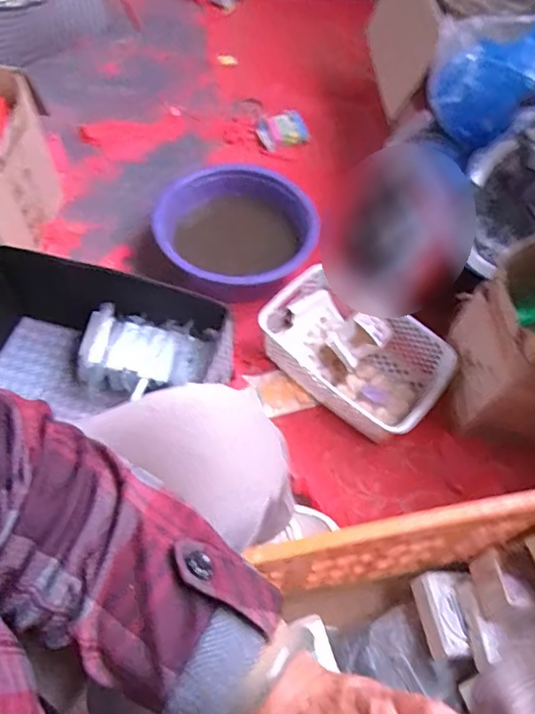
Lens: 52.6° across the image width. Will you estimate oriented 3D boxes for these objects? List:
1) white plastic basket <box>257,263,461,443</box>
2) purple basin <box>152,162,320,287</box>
[{"bbox_3d":[0.148,-0.007,0.919,0.301,0.096,0.198,38,65,19],"label":"white plastic basket"},{"bbox_3d":[-0.057,-0.225,1.024,0.286,0.102,0.283,-13,60,-10],"label":"purple basin"}]

